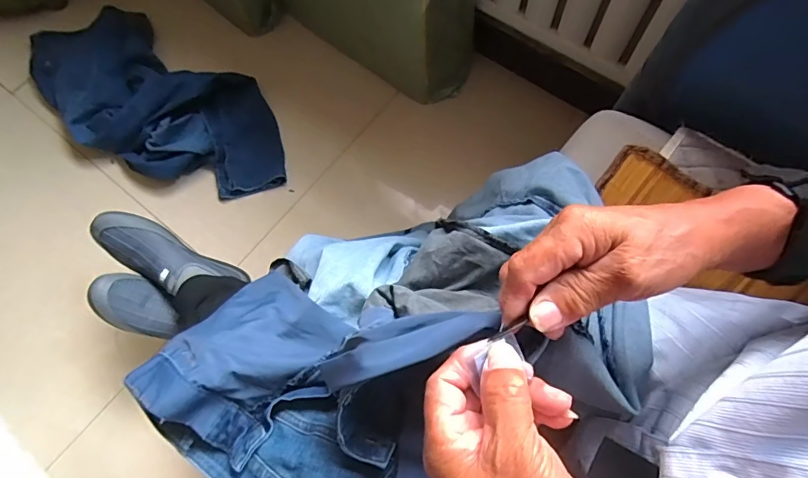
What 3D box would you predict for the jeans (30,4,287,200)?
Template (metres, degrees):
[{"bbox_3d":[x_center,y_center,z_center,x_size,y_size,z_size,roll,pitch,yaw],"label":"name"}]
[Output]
[{"bbox_3d":[-0.616,-0.347,1.105,0.798,0.087,0.352,33,75,13],"label":"jeans"}]

